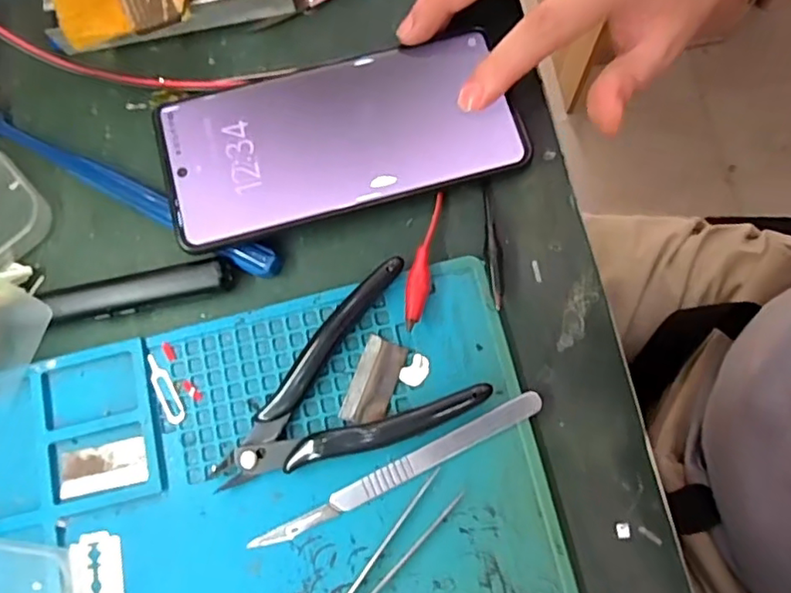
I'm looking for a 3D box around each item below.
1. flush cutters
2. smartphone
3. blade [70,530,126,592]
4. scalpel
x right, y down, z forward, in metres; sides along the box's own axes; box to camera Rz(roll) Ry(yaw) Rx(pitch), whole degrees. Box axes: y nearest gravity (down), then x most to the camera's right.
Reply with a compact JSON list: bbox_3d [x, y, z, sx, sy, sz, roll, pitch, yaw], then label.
[{"bbox_3d":[-0.028,0.043,0.254,0.114,0.012,0.071,-33,78,-4],"label":"flush cutters"},{"bbox_3d":[-0.027,-0.079,0.278,0.160,0.009,0.084,-14,80,-3],"label":"smartphone"},{"bbox_3d":[-0.126,0.123,0.252,0.021,0.004,0.043,-9,75,-7],"label":"blade"},{"bbox_3d":[0.002,0.074,0.250,0.132,0.005,0.010,-27,77,-3],"label":"scalpel"}]

